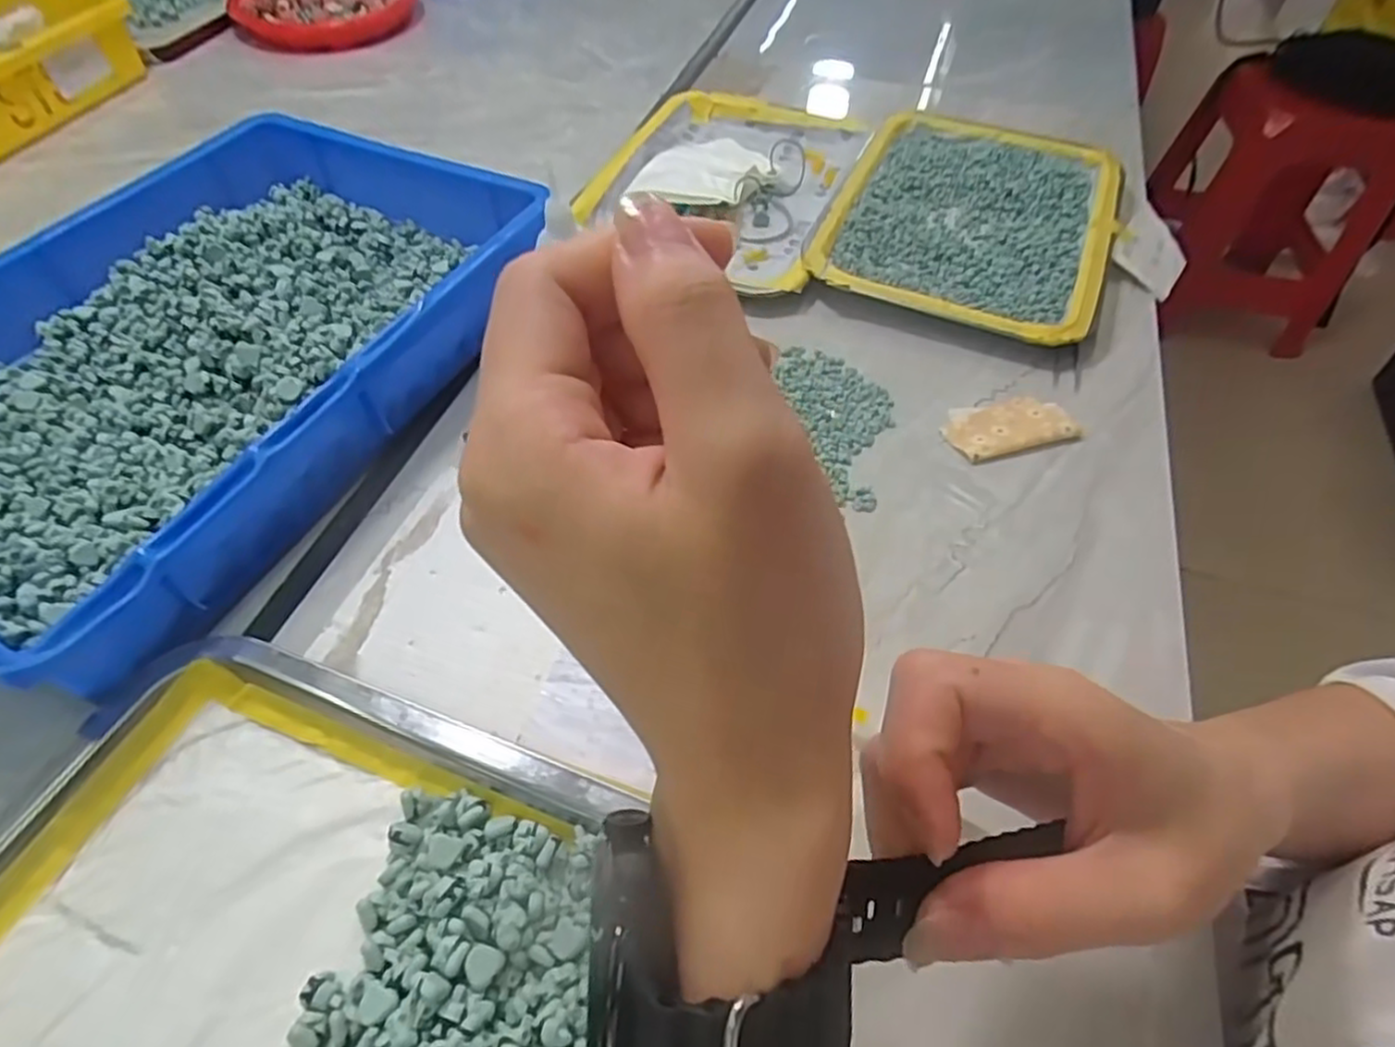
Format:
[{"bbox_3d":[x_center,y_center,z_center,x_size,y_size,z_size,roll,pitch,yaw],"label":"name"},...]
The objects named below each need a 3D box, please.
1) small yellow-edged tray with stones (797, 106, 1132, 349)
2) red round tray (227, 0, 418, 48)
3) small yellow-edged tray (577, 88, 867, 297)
[{"bbox_3d":[0.199,-0.225,0.524,0.186,0.022,0.261,18,54,13],"label":"small yellow-edged tray with stones"},{"bbox_3d":[-0.397,-0.561,0.767,0.177,0.031,0.190,-21,55,-16],"label":"red round tray"},{"bbox_3d":[0.020,-0.263,0.554,0.175,0.021,0.248,15,54,11],"label":"small yellow-edged tray"}]

